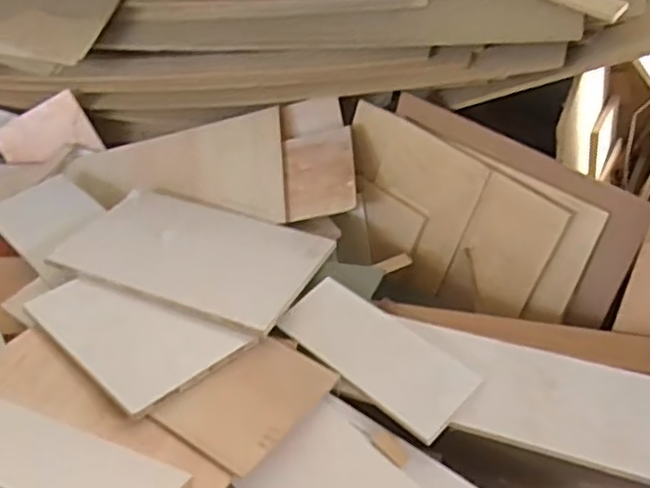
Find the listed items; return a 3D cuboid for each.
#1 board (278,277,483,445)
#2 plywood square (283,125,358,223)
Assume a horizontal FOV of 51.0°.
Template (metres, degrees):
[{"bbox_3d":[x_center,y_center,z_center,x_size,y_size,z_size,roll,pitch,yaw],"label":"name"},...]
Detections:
[{"bbox_3d":[0.090,0.201,1.266,0.375,0.025,0.145,34,73,33],"label":"board"},{"bbox_3d":[-0.013,-0.168,1.612,0.171,0.015,0.224,-11,65,14],"label":"plywood square"}]

